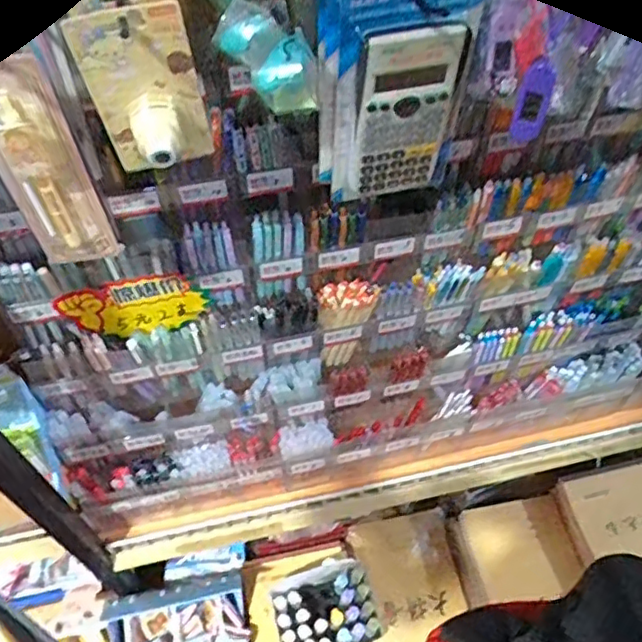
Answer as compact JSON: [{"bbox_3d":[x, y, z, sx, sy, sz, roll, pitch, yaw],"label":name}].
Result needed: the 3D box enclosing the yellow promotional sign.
[{"bbox_3d":[-0.215,-0.017,0.717,0.163,0.090,0.011,-13,49,-7],"label":"yellow promotional sign"}]

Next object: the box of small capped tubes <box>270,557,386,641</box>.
[{"bbox_3d":[0.008,0.478,1.001,0.173,0.085,0.130,-14,55,-10],"label":"box of small capped tubes"}]

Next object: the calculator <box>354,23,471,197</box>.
[{"bbox_3d":[0.066,-0.156,0.473,0.075,0.145,0.013,-11,54,-8],"label":"calculator"}]

